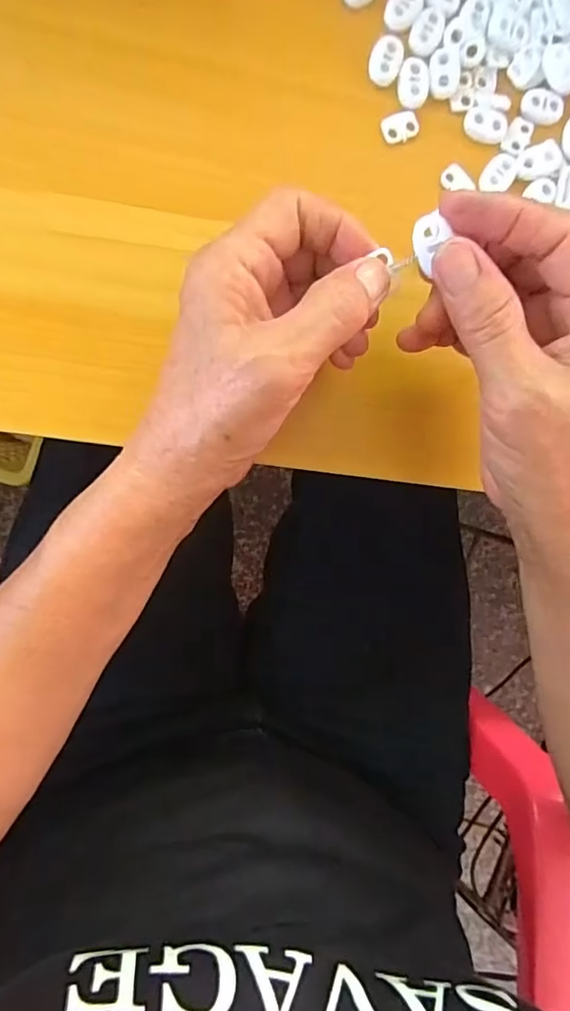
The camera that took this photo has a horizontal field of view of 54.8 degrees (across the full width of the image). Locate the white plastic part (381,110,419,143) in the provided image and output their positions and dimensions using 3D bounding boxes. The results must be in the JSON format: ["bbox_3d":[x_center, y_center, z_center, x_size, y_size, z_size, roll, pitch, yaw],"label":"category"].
[{"bbox_3d":[0.058,-0.190,0.274,0.019,0.004,0.013,-14,94,-9],"label":"white plastic part"}]

